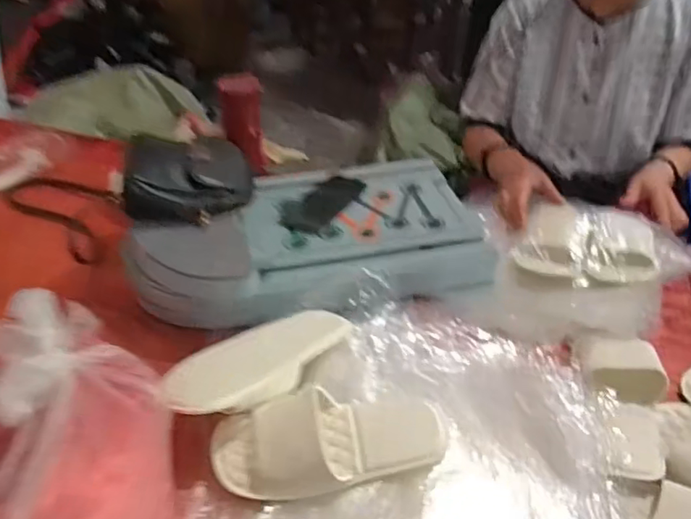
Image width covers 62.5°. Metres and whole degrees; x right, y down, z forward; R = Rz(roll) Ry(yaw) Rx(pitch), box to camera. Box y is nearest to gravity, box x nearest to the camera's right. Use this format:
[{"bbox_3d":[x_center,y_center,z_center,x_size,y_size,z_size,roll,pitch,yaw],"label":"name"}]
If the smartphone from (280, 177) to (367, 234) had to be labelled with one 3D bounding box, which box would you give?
[{"bbox_3d":[-0.031,-0.092,0.916,0.068,0.007,0.170,20,42,23],"label":"smartphone"}]

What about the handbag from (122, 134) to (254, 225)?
[{"bbox_3d":[-0.229,-0.123,0.824,0.180,0.074,0.155,-9,39,-11],"label":"handbag"}]

